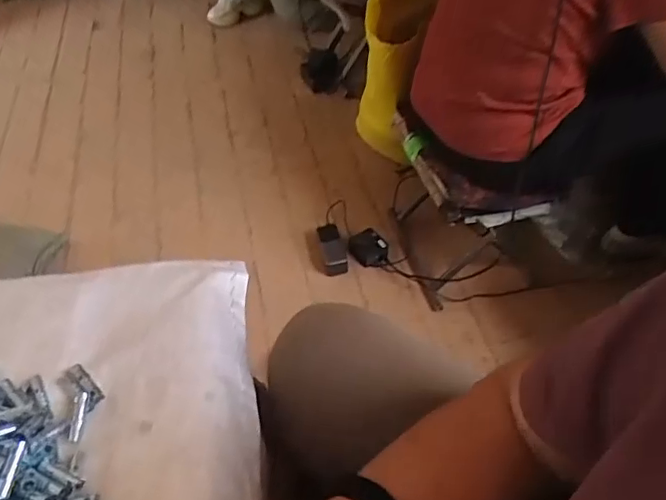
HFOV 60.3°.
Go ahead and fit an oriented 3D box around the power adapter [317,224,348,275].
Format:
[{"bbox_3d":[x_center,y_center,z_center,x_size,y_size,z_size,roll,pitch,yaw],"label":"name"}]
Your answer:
[{"bbox_3d":[0.002,-0.003,1.463,0.067,0.049,0.153,-8,48,-6],"label":"power adapter"}]

